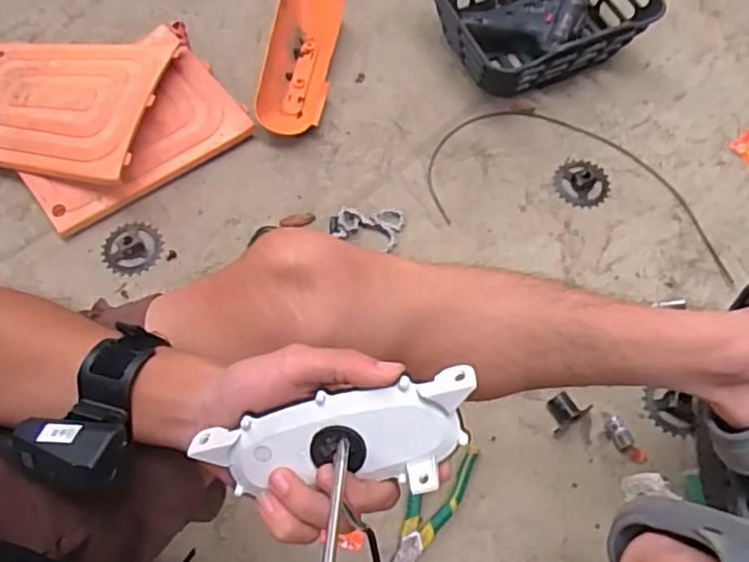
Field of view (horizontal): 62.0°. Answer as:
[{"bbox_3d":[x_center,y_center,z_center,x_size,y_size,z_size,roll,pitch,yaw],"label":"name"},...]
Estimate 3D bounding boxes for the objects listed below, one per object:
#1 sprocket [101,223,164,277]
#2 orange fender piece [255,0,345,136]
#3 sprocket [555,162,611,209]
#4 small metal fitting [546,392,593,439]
[{"bbox_3d":[-0.358,-0.050,0.921,0.086,0.009,0.084,7,66,3],"label":"sprocket"},{"bbox_3d":[-0.126,-0.389,1.054,0.115,0.062,0.310,6,66,3],"label":"orange fender piece"},{"bbox_3d":[0.324,-0.153,0.975,0.084,0.008,0.081,0,66,0],"label":"sprocket"},{"bbox_3d":[0.247,0.167,0.809,0.056,0.033,0.041,-36,71,-15],"label":"small metal fitting"}]

